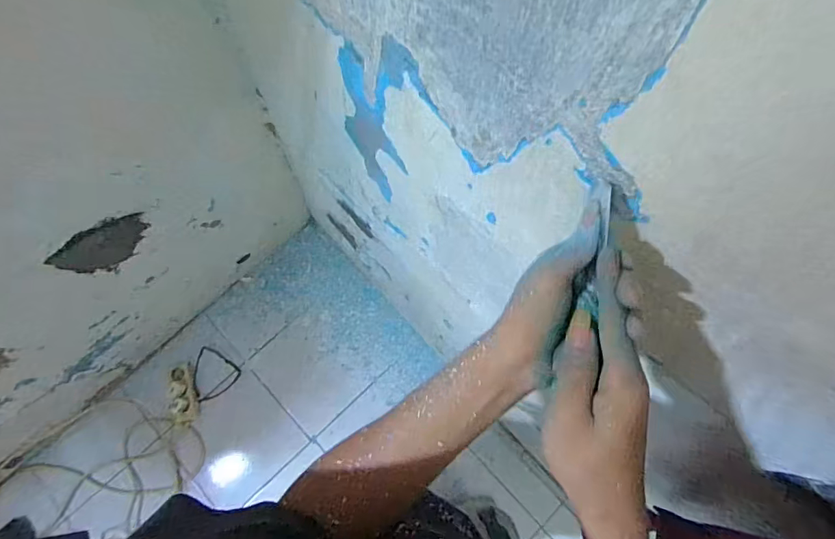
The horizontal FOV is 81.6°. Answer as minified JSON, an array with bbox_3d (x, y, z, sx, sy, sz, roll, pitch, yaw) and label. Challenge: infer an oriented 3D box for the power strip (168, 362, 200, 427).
[{"bbox_3d":[-0.669,0.358,1.384,0.068,0.034,0.165,-10,74,-5],"label":"power strip"}]

